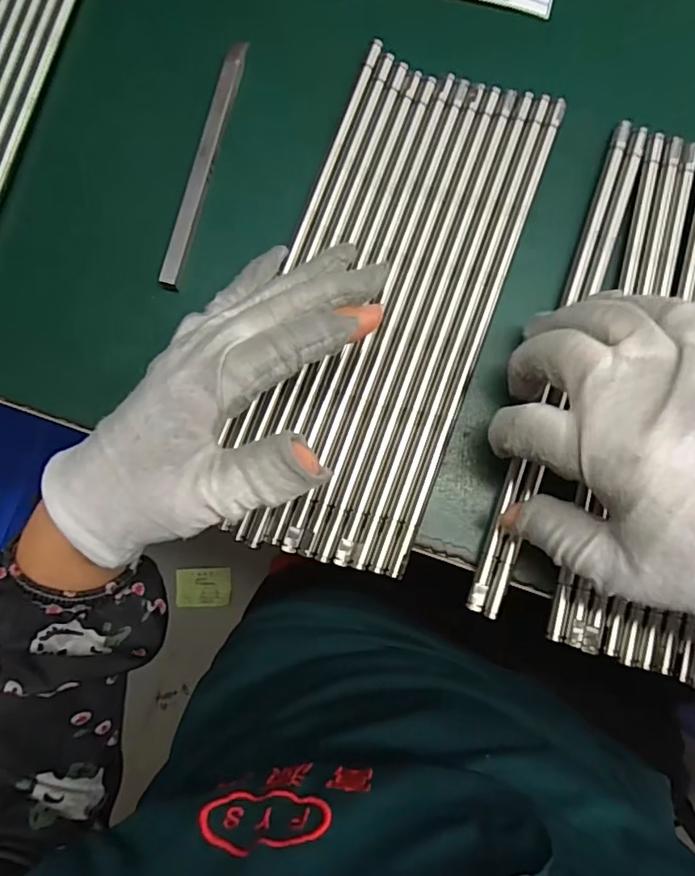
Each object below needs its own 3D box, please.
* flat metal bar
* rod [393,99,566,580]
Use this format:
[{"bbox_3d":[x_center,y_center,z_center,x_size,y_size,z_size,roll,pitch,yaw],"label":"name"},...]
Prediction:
[{"bbox_3d":[-0.070,-0.138,0.279,0.009,0.008,0.133,13,83,3],"label":"flat metal bar"},{"bbox_3d":[0.064,-0.051,0.262,0.007,0.004,0.239,20,84,4],"label":"rod"}]

